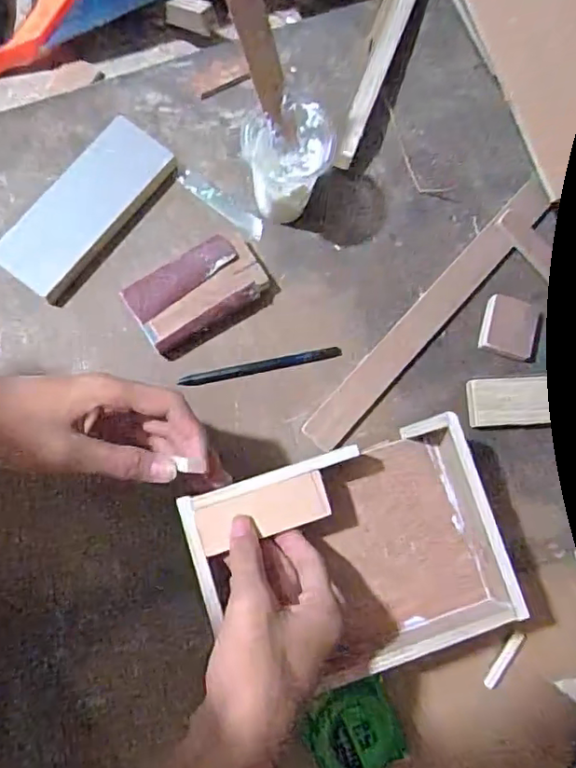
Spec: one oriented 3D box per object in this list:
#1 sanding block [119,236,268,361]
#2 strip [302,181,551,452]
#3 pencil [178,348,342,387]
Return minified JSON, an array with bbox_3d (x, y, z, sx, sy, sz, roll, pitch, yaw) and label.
[{"bbox_3d":[-0.075,-0.076,0.488,0.110,0.030,0.067,-32,83,-10],"label":"sanding block"},{"bbox_3d":[0.128,-0.063,0.507,0.031,0.007,0.308,43,79,4],"label":"strip"},{"bbox_3d":[-0.022,-0.015,0.488,0.138,0.009,0.010,-12,81,-7],"label":"pencil"}]

